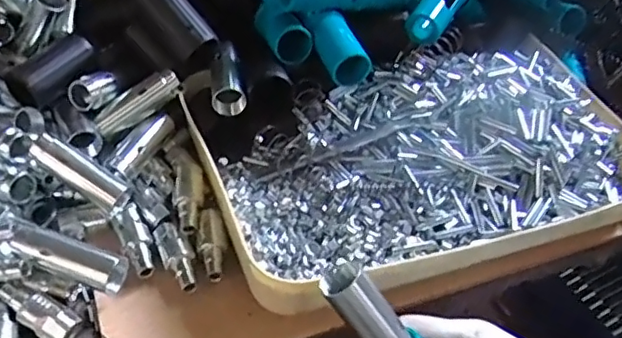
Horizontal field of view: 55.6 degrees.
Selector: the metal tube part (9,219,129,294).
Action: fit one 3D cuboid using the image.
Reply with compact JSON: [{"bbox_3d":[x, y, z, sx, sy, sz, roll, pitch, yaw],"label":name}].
[{"bbox_3d":[-0.155,0.057,0.371,0.079,0.026,0.022,17,44,11],"label":"metal tube part"}]

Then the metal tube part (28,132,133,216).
[{"bbox_3d":[-0.161,0.003,0.407,0.072,0.018,0.022,36,46,-3],"label":"metal tube part"}]

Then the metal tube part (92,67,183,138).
[{"bbox_3d":[-0.132,-0.052,0.453,0.071,0.023,0.021,-33,47,8],"label":"metal tube part"}]

